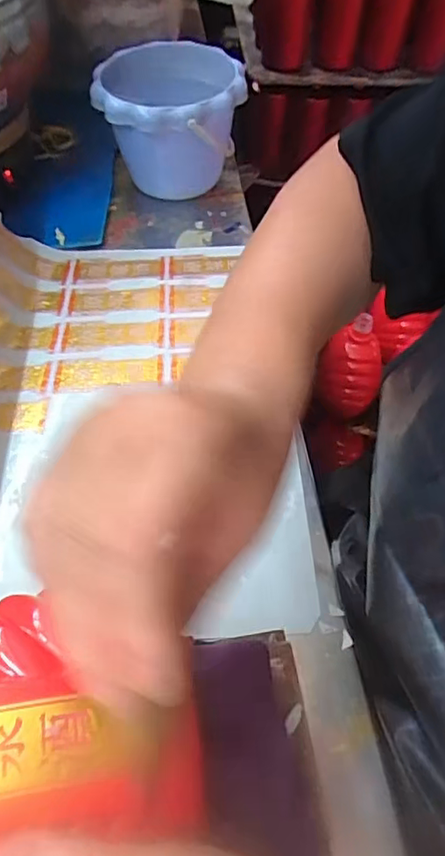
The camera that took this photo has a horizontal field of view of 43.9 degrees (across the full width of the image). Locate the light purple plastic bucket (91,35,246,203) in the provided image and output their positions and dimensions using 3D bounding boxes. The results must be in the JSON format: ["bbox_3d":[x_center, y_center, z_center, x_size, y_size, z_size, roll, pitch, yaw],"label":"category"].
[{"bbox_3d":[-0.055,-0.322,0.601,0.142,0.120,0.140,0,56,0],"label":"light purple plastic bucket"}]

